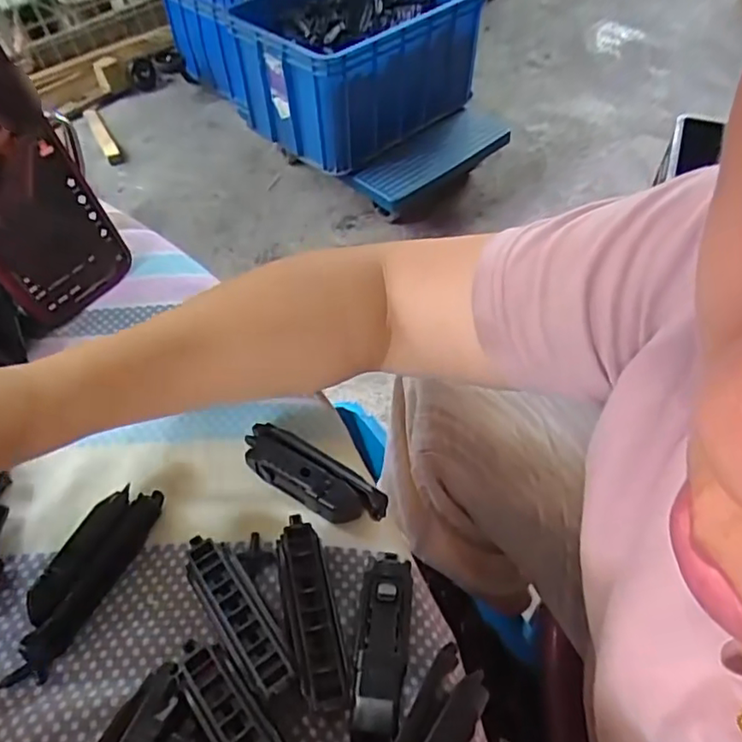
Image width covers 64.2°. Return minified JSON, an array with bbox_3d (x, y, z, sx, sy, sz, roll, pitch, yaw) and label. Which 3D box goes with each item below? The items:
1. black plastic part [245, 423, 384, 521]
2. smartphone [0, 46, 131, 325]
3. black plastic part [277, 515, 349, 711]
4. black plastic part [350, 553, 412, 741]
[{"bbox_3d":[-0.030,0.053,0.293,0.077,0.021,0.023,25,57,19],"label":"black plastic part"},{"bbox_3d":[-0.203,-0.107,0.333,0.011,0.154,0.075,15,51,38],"label":"smartphone"},{"bbox_3d":[-0.026,0.103,0.252,0.019,0.024,0.076,-12,53,-9],"label":"black plastic part"},{"bbox_3d":[0.005,0.114,0.243,0.020,0.025,0.073,4,52,4],"label":"black plastic part"}]

